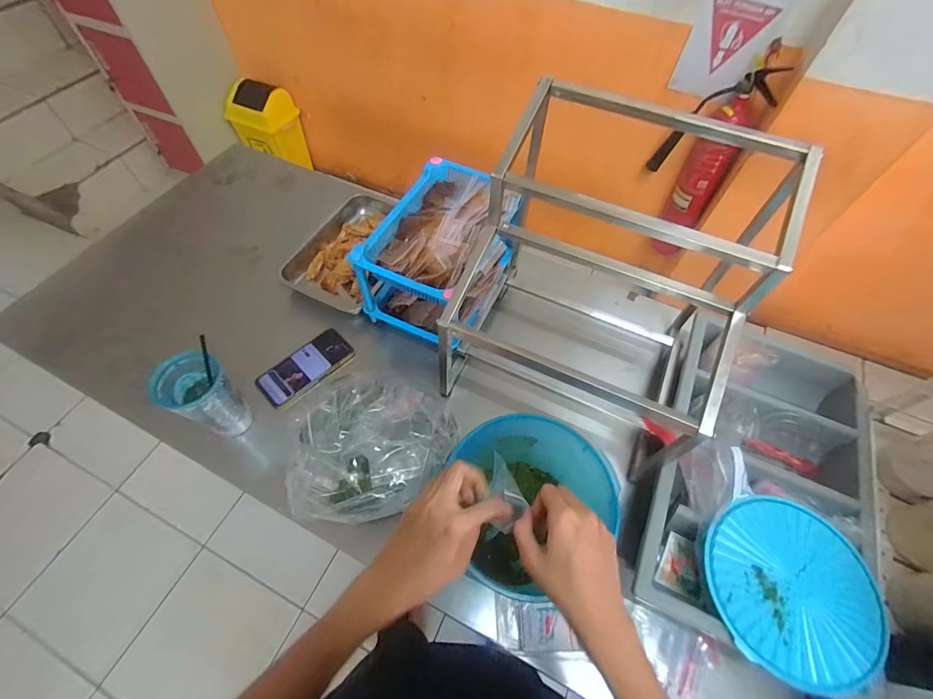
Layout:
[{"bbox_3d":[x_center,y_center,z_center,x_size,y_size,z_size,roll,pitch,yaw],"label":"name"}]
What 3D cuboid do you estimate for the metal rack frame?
[{"bbox_3d":[0.197,-0.079,0.614,0.376,0.377,0.351,21,63,11],"label":"metal rack frame"}]

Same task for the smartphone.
[{"bbox_3d":[-0.295,0.032,0.748,0.080,0.009,0.170,43,62,10],"label":"smartphone"}]

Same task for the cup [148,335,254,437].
[{"bbox_3d":[-0.397,0.073,0.630,0.077,0.148,0.085,14,61,7],"label":"cup"}]

